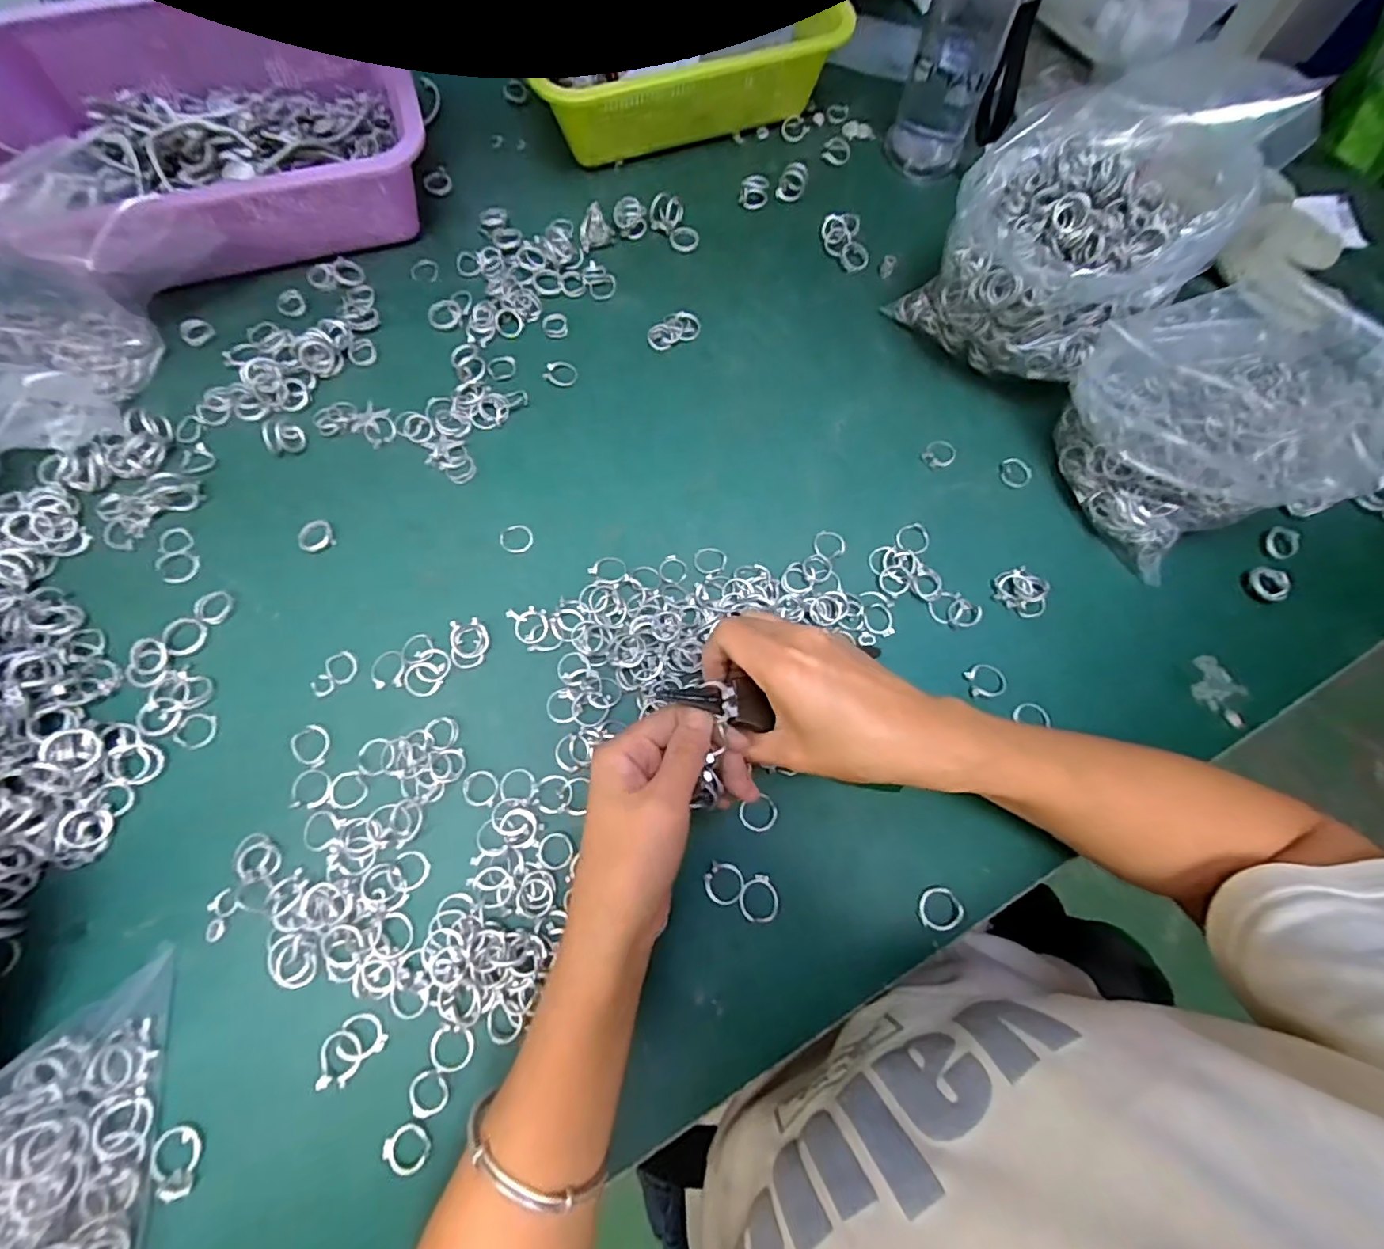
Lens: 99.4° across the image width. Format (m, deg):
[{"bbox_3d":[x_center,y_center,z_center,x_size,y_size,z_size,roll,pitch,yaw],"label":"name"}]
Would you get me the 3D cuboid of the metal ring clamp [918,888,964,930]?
[{"bbox_3d":[0.140,0.160,0.329,0.023,0.006,0.022,0,72,-1],"label":"metal ring clamp"}]

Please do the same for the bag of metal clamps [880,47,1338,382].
[{"bbox_3d":[0.253,-0.255,0.396,0.148,0.150,0.149,-38,77,-13],"label":"bag of metal clamps"}]

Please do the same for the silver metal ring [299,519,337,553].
[{"bbox_3d":[-0.254,-0.060,0.394,0.022,0.006,0.024,0,72,-1],"label":"silver metal ring"}]

